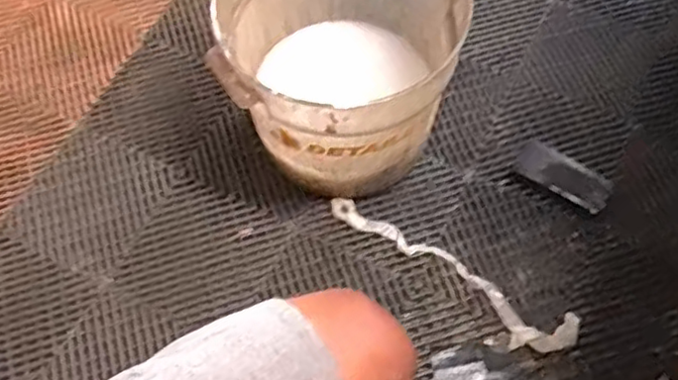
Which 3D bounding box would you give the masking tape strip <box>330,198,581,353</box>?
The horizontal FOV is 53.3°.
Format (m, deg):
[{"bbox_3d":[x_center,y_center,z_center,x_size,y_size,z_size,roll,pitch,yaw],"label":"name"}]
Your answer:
[{"bbox_3d":[0.150,0.127,0.969,0.387,0.010,0.079,27,68,13],"label":"masking tape strip"}]

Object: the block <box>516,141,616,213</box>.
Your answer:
[{"bbox_3d":[0.347,-0.022,1.044,0.145,0.026,0.068,37,70,16],"label":"block"}]

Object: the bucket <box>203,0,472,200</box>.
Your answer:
[{"bbox_3d":[0.005,-0.182,0.945,0.290,0.269,0.317,0,65,0],"label":"bucket"}]

